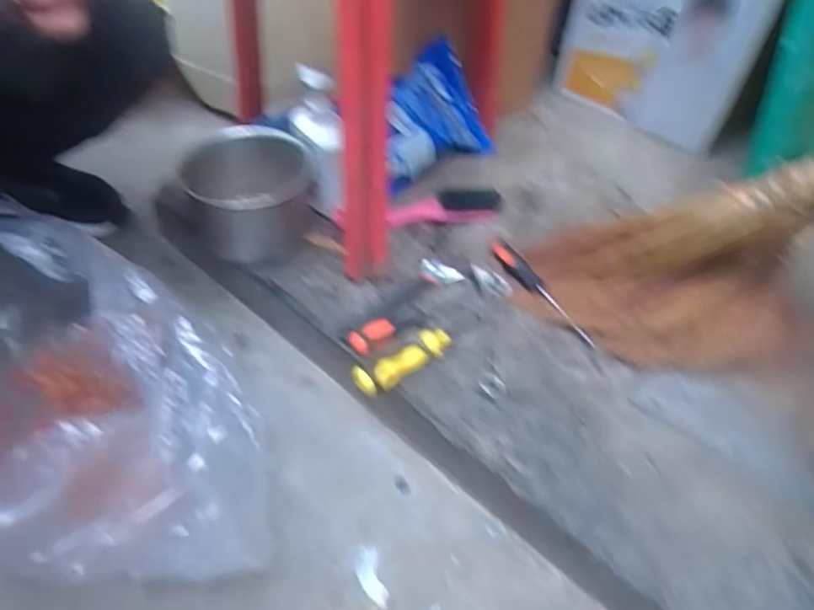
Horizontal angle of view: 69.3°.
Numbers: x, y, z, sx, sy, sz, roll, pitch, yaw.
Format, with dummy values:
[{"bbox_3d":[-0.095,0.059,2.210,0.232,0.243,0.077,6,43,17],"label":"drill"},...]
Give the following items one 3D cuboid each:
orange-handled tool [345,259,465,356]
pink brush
[{"bbox_3d":[-0.002,0.000,0.688,0.048,0.023,0.162,31,53,23],"label":"orange-handled tool"},{"bbox_3d":[0.018,-0.129,0.800,0.230,0.028,0.048,-5,48,-8],"label":"pink brush"}]

